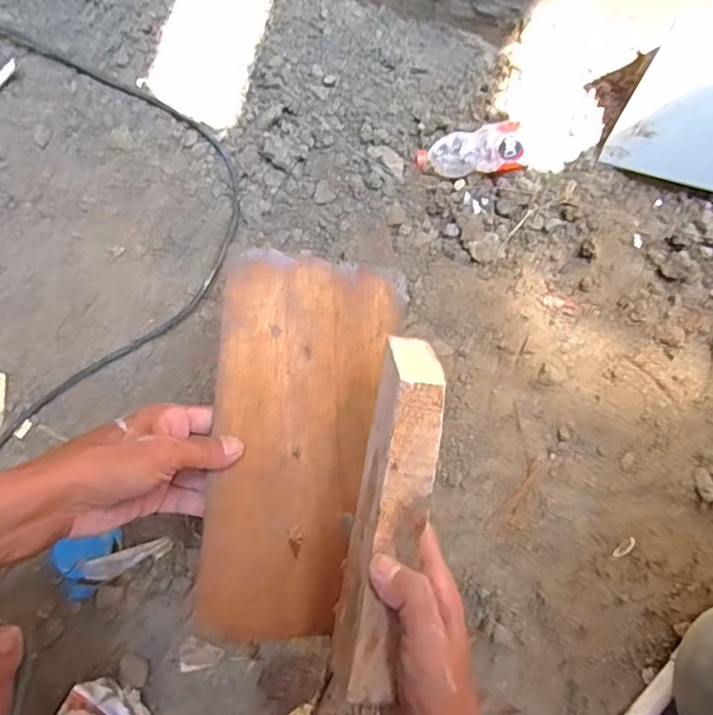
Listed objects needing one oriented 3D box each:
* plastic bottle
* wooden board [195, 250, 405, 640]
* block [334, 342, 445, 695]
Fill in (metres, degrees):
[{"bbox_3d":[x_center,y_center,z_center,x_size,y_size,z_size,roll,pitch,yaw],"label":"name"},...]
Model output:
[{"bbox_3d":[0.132,-0.235,0.654,0.116,0.048,0.045,-4,74,15],"label":"plastic bottle"},{"bbox_3d":[-0.047,0.069,0.448,0.133,0.009,0.292,8,82,-13],"label":"wooden board"},{"bbox_3d":[0.022,0.096,0.365,0.044,0.045,0.223,12,82,2],"label":"block"}]

